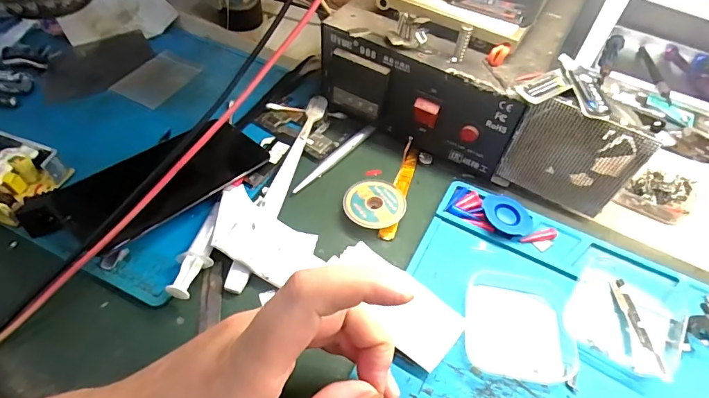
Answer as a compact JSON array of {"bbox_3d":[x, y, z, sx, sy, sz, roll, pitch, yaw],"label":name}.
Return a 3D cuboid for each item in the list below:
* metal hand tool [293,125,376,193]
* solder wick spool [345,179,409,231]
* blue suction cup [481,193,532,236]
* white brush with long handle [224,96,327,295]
[{"bbox_3d":[-0.016,-0.034,0.341,0.008,0.005,0.093,36,60,22],"label":"metal hand tool"},{"bbox_3d":[0.015,0.004,0.311,0.044,0.010,0.039,6,53,1],"label":"solder wick spool"},{"bbox_3d":[0.112,0.012,0.306,0.036,0.012,0.033,1,53,-2],"label":"blue suction cup"},{"bbox_3d":[-0.054,-0.015,0.314,0.014,0.013,0.180,14,54,7],"label":"white brush with long handle"}]

